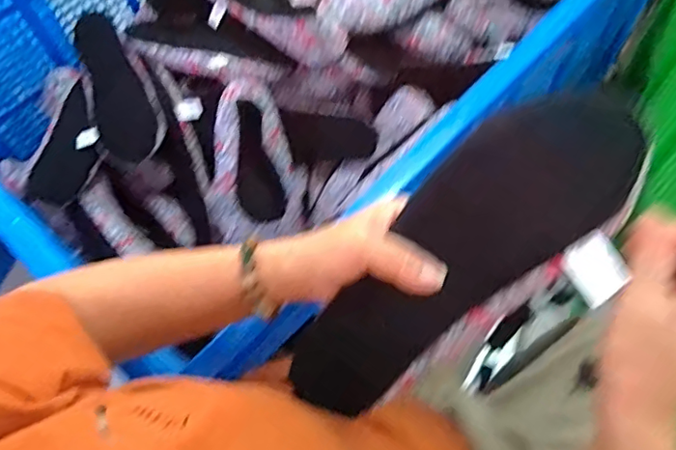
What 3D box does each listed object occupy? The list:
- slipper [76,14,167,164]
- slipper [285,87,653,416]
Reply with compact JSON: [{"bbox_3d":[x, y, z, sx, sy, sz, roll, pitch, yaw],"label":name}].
[{"bbox_3d":[-0.328,-0.207,0.801,0.095,0.031,0.258,-25,75,-9],"label":"slipper"},{"bbox_3d":[0.066,0.026,0.342,0.254,0.017,0.090,-48,63,20],"label":"slipper"}]

